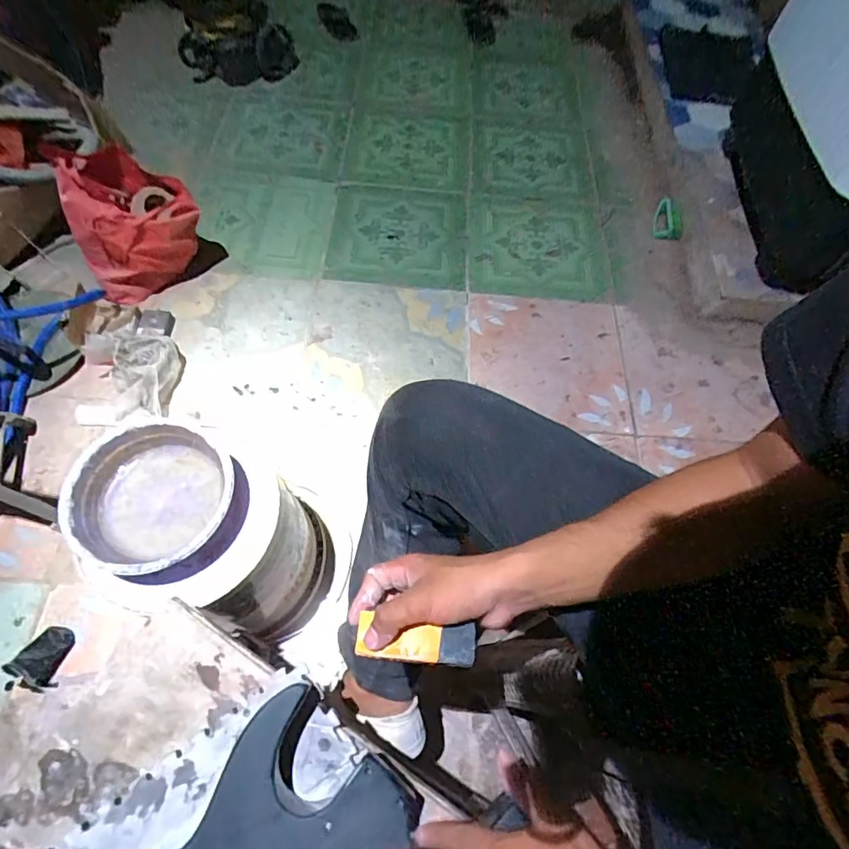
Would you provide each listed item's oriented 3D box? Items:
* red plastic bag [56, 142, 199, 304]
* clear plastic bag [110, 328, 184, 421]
[{"bbox_3d":[-0.684,-0.462,1.163,0.278,0.304,0.142,-31,68,-18],"label":"red plastic bag"},{"bbox_3d":[-0.637,-0.133,1.096,0.140,0.134,0.206,-7,63,-7],"label":"clear plastic bag"}]

